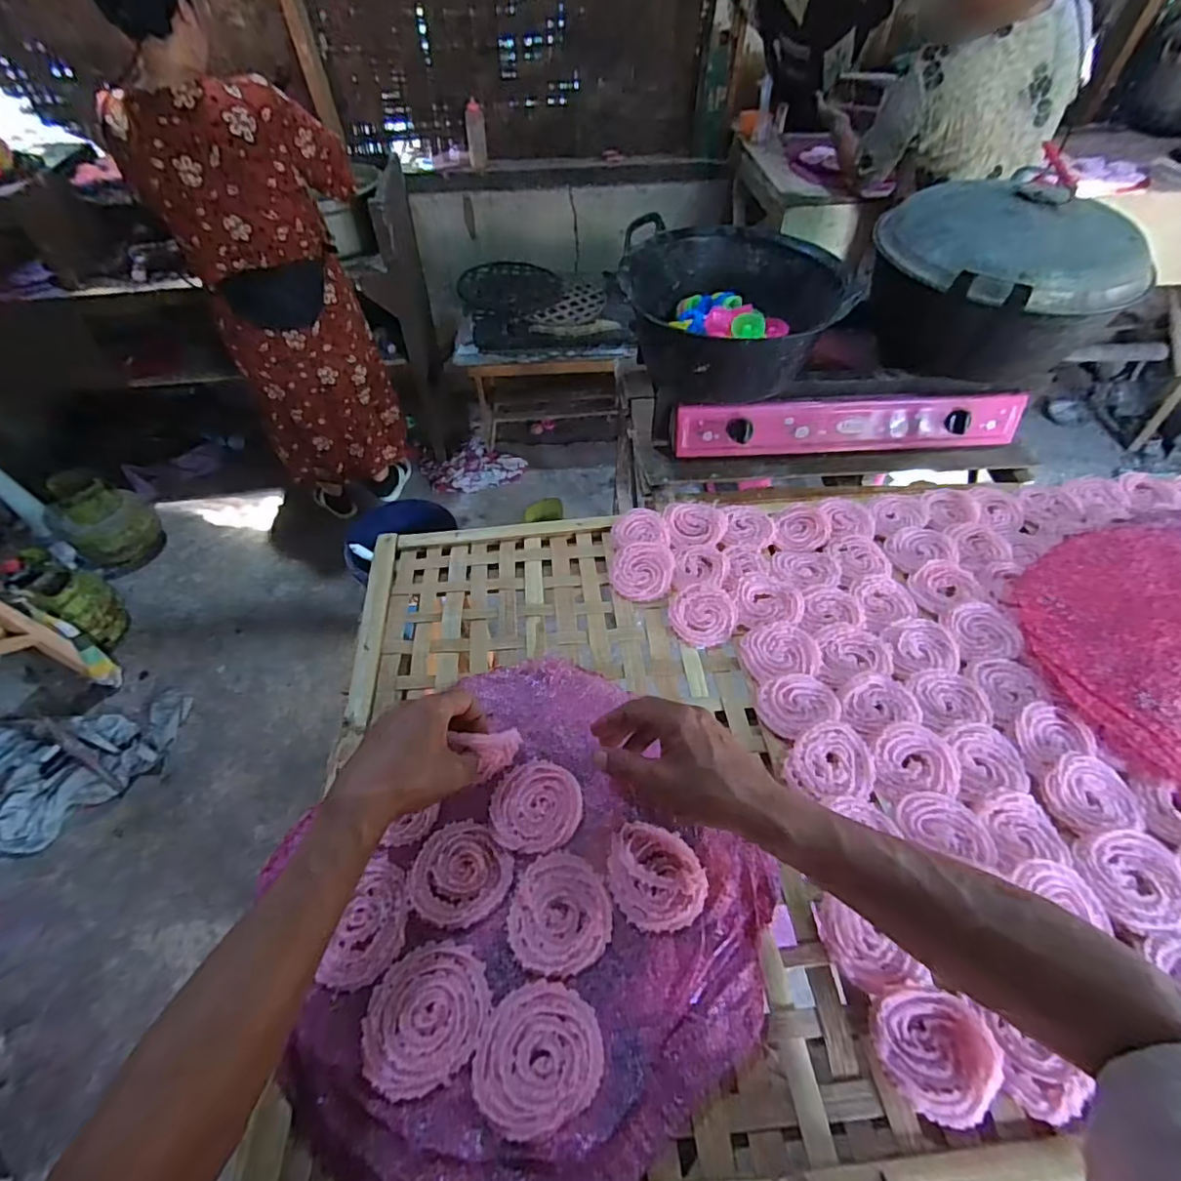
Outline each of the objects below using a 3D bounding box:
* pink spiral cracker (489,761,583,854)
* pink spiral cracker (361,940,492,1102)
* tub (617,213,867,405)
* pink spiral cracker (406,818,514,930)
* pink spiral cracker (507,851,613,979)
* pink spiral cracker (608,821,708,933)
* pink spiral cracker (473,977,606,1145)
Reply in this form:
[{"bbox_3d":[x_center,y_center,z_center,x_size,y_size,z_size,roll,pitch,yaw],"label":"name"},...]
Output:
[{"bbox_3d":[-0.046,0.182,0.475,0.075,0.009,0.076,0,52,1],"label":"pink spiral cracker"},{"bbox_3d":[-0.109,0.285,0.375,0.079,0.018,0.077,-15,53,-10],"label":"pink spiral cracker"},{"bbox_3d":[0.259,-0.539,1.083,0.378,0.199,0.359,-1,52,1],"label":"tub"},{"bbox_3d":[-0.103,0.222,0.439,0.077,0.008,0.072,-1,52,1],"label":"pink spiral cracker"},{"bbox_3d":[-0.023,0.239,0.417,0.073,0.007,0.079,-3,52,-1],"label":"pink spiral cracker"},{"bbox_3d":[0.048,0.220,0.432,0.067,0.009,0.079,-35,59,-24],"label":"pink spiral cracker"},{"bbox_3d":[-0.034,0.301,0.364,0.081,0.012,0.074,-1,52,1],"label":"pink spiral cracker"}]

